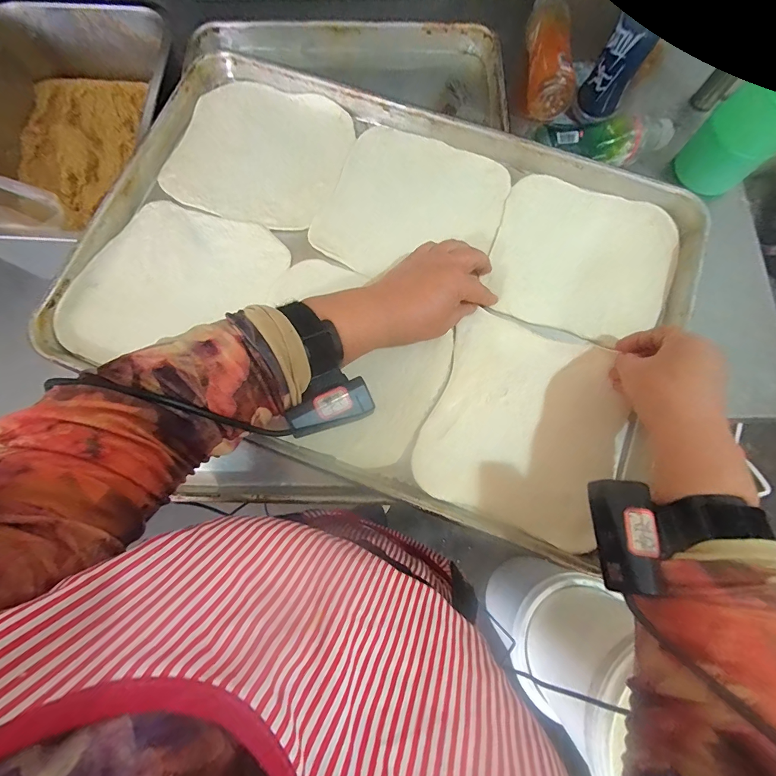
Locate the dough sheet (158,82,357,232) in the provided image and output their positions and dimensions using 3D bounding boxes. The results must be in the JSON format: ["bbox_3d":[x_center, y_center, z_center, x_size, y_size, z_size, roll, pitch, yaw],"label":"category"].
[{"bbox_3d":[-0.151,-0.275,0.441,0.195,0.011,0.180,22,78,5],"label":"dough sheet"}]

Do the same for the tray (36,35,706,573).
[{"bbox_3d":[-0.005,-0.124,0.401,0.599,0.032,0.448,22,78,5],"label":"tray"}]

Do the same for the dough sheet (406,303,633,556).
[{"bbox_3d":[0.133,0.035,0.366,0.176,0.012,0.188,21,78,5],"label":"dough sheet"}]

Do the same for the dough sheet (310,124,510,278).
[{"bbox_3d":[0.028,-0.204,0.424,0.187,0.009,0.186,22,78,5],"label":"dough sheet"}]

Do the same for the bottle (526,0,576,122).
[{"bbox_3d":[0.264,-0.560,0.625,0.075,0.059,0.235,2,77,0],"label":"bottle"}]

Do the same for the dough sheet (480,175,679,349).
[{"bbox_3d":[0.208,-0.138,0.405,0.182,0.009,0.173,19,77,4],"label":"dough sheet"}]

